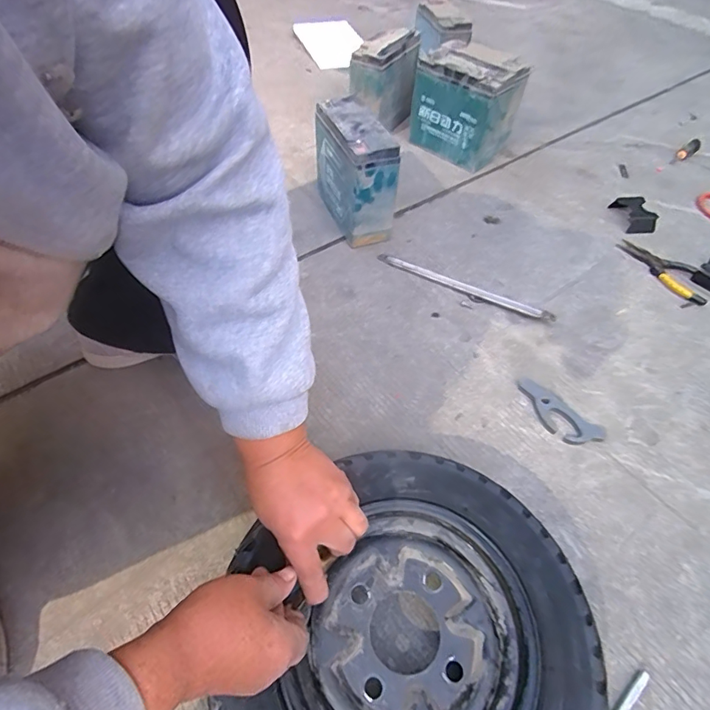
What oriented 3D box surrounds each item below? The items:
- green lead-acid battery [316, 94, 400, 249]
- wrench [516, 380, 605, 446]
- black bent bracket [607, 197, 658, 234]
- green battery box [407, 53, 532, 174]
[{"bbox_3d":[-0.001,-0.302,0.746,0.076,0.168,0.168,-19,57,-16],"label":"green lead-acid battery"},{"bbox_3d":[0.261,0.075,0.581,0.049,0.010,0.117,-32,61,-24],"label":"wrench"},{"bbox_3d":[0.523,-0.261,0.831,0.060,0.029,0.089,-6,54,-8],"label":"black bent bracket"},{"bbox_3d":[0.220,-0.511,0.911,0.197,0.169,0.139,40,61,23],"label":"green battery box"}]

